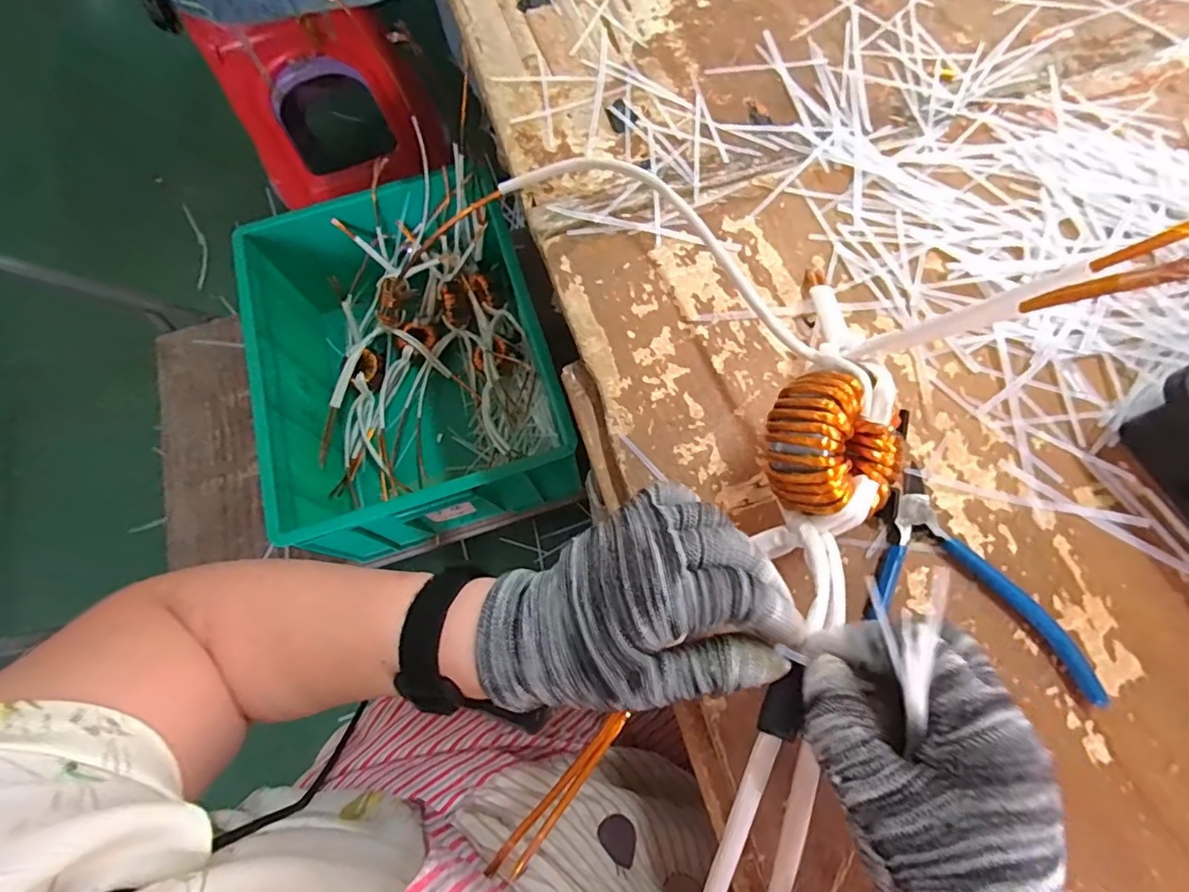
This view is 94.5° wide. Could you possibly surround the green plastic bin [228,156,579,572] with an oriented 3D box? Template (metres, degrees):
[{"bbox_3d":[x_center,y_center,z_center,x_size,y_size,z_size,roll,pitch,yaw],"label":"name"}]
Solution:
[{"bbox_3d":[-0.308,-0.146,0.912,0.413,0.235,0.579,-13,71,-2],"label":"green plastic bin"}]

